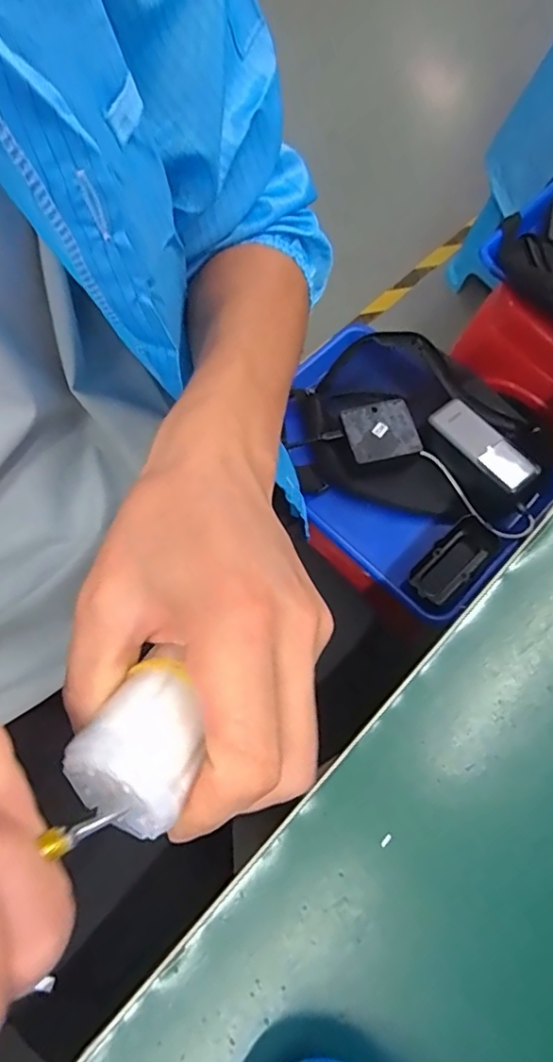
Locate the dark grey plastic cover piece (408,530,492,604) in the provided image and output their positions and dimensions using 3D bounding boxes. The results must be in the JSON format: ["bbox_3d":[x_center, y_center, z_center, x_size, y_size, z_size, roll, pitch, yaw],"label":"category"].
[{"bbox_3d":[0.181,0.040,0.614,0.089,0.024,0.042,-40,74,-16],"label":"dark grey plastic cover piece"}]

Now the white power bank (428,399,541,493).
[{"bbox_3d":[0.228,-0.094,0.638,0.046,0.018,0.125,-38,74,-15],"label":"white power bank"}]

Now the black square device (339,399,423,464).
[{"bbox_3d":[0.117,-0.112,0.643,0.076,0.013,0.071,-13,69,-7],"label":"black square device"}]

